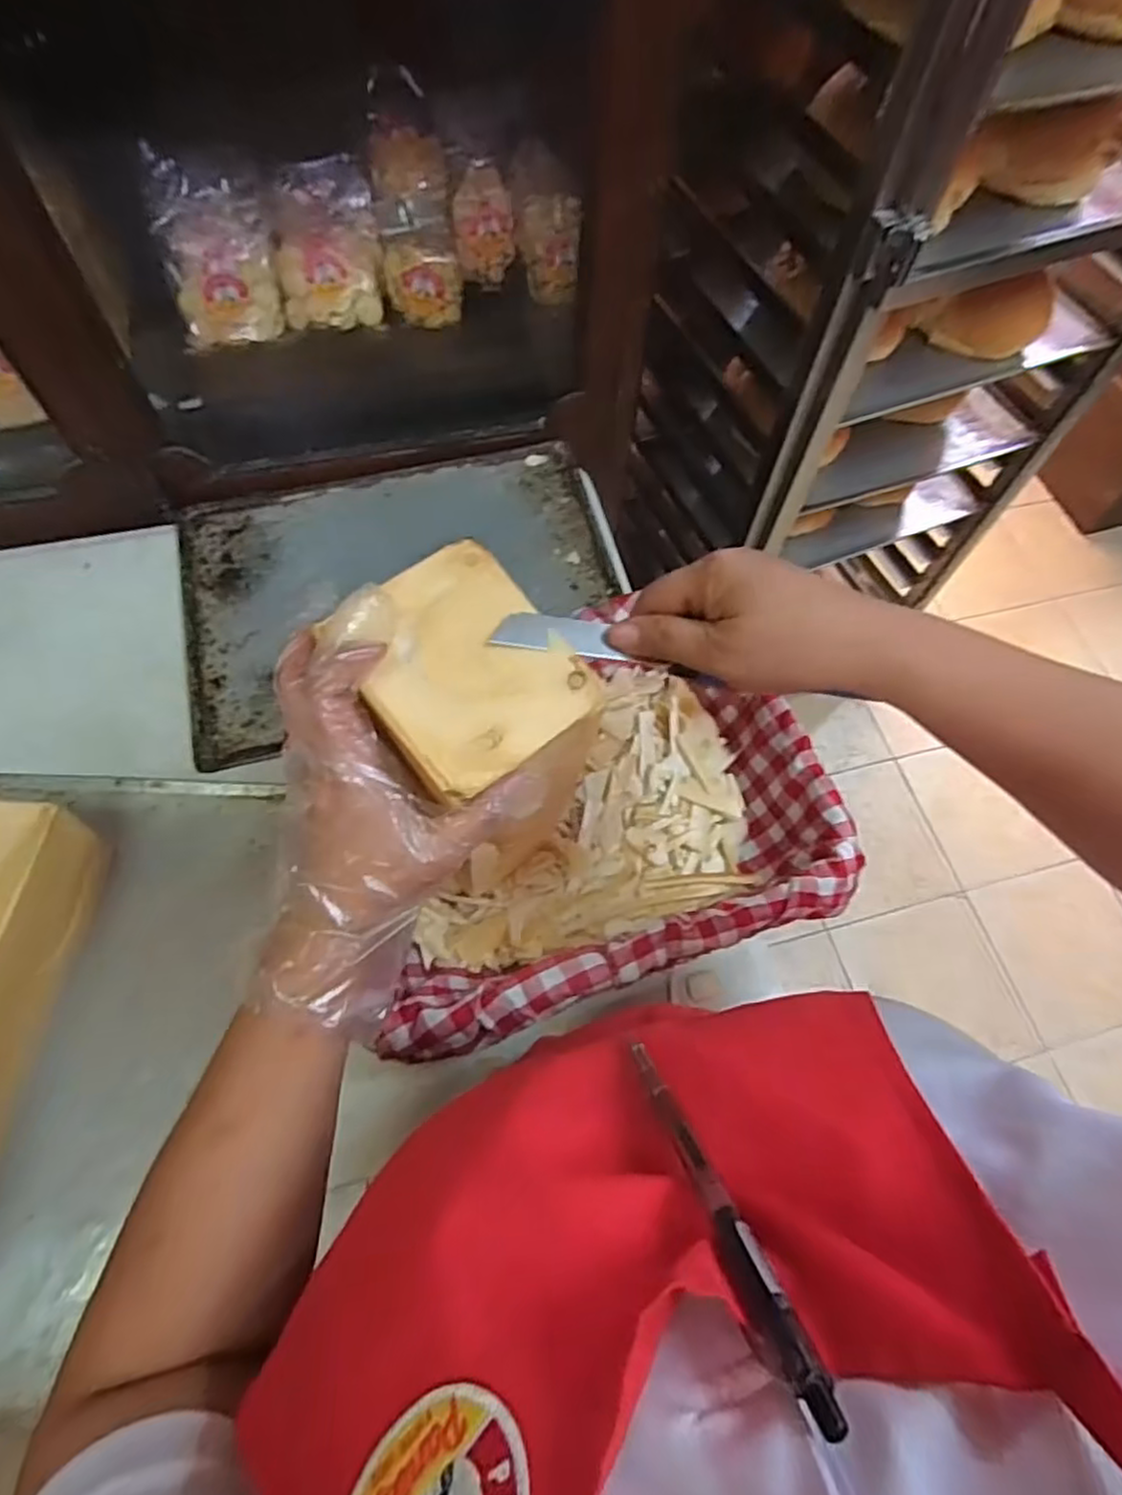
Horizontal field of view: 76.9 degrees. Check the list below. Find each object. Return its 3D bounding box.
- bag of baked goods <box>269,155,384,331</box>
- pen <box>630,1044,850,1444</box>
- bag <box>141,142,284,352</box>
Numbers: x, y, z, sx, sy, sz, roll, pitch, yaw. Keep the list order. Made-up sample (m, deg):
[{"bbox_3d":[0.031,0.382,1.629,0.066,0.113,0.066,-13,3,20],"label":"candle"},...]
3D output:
[{"bbox_3d":[-0.262,-0.567,0.795,0.112,0.088,0.165,-9,64,-8],"label":"bag of baked goods"},{"bbox_3d":[0.046,0.139,0.219,0.013,0.129,0.010,-13,105,-9],"label":"pen"},{"bbox_3d":[-0.371,-0.536,0.766,0.112,0.106,0.150,-12,65,-9],"label":"bag"}]

